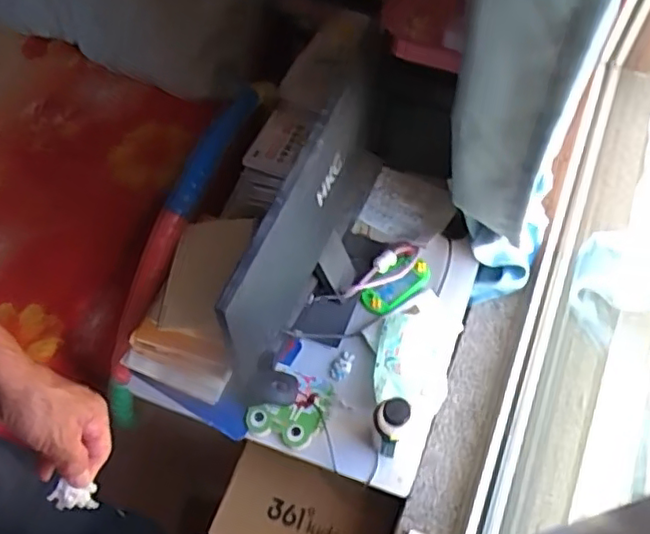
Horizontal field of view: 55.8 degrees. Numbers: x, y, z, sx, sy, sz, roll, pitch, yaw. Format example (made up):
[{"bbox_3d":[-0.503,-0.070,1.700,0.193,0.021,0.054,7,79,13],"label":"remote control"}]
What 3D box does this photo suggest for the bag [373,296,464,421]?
[{"bbox_3d":[0.154,0.133,1.023,0.125,0.075,0.218,15,62,10],"label":"bag"}]

